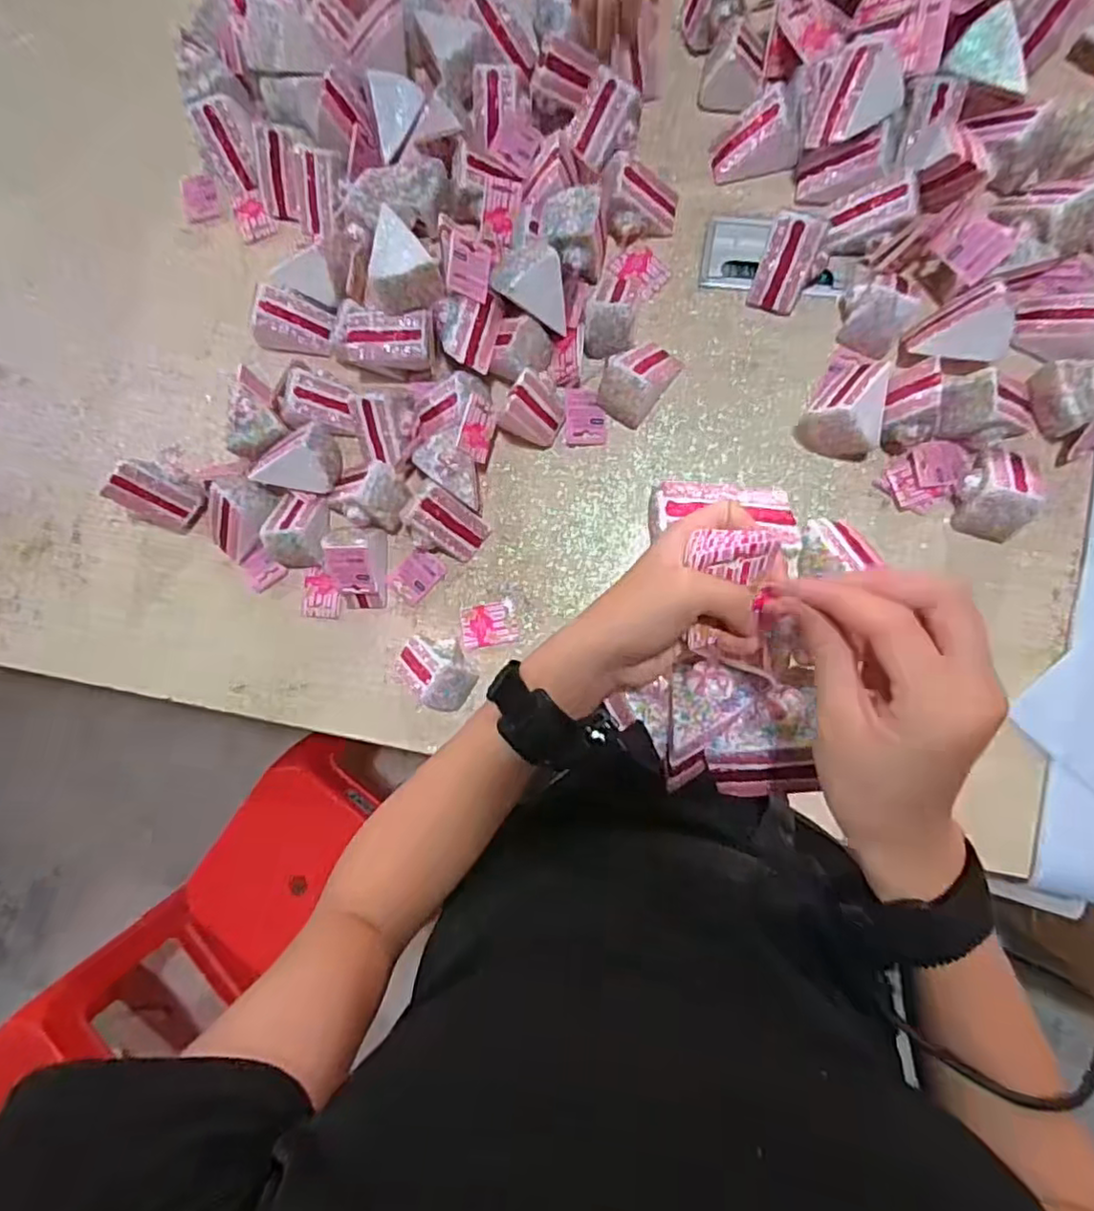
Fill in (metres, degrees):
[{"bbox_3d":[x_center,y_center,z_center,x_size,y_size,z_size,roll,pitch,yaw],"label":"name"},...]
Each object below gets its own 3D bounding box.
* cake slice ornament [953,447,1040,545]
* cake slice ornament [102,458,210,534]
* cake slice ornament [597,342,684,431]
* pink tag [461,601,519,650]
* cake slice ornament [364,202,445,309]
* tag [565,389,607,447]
[{"bbox_3d":[0.435,-0.110,0.605,0.066,0.052,0.090,4,86,7],"label":"cake slice ornament"},{"bbox_3d":[-0.431,-0.126,0.698,0.065,0.094,0.037,-47,48,0],"label":"cake slice ornament"},{"bbox_3d":[0.092,-0.239,0.648,0.060,0.055,0.088,38,90,8],"label":"cake slice ornament"},{"bbox_3d":[-0.063,0.021,0.679,0.058,0.004,0.044,-8,84,4],"label":"pink tag"},{"bbox_3d":[-0.140,-0.340,0.619,0.070,0.045,0.084,-3,86,7],"label":"cake slice ornament"},{"bbox_3d":[0.042,-0.202,0.683,0.043,0.004,0.058,-2,102,2],"label":"tag"}]

